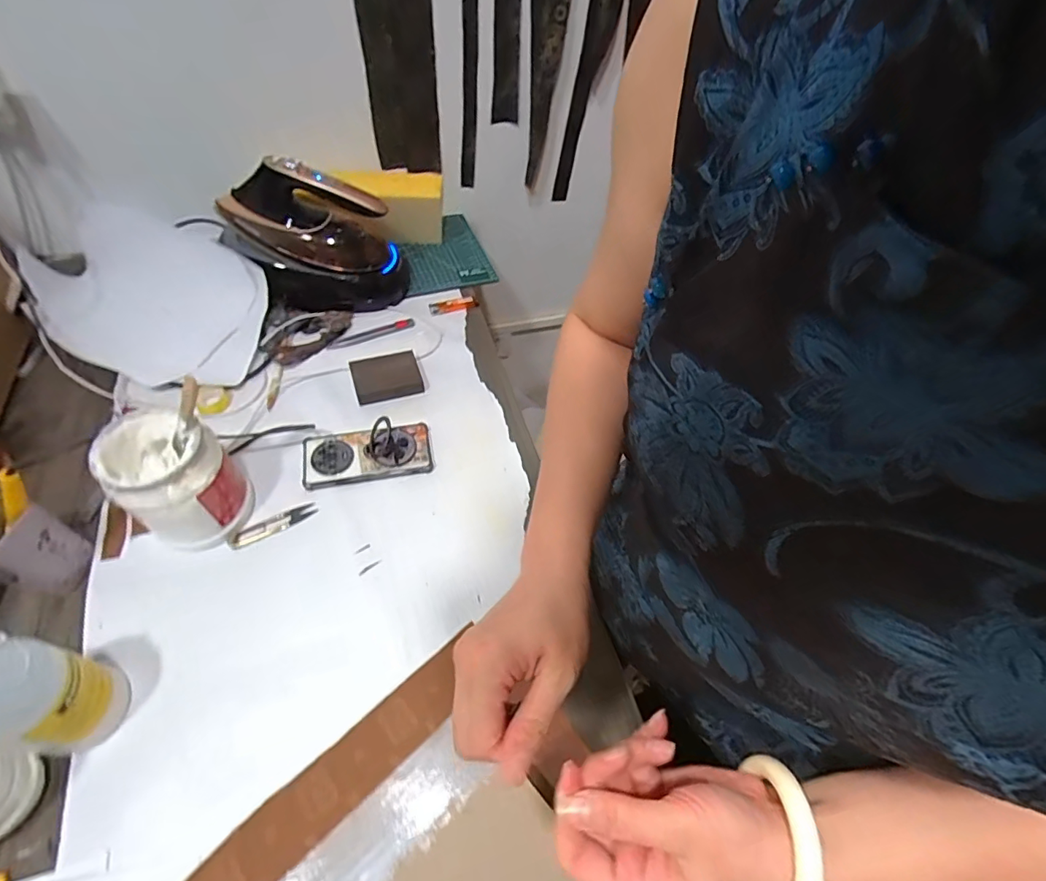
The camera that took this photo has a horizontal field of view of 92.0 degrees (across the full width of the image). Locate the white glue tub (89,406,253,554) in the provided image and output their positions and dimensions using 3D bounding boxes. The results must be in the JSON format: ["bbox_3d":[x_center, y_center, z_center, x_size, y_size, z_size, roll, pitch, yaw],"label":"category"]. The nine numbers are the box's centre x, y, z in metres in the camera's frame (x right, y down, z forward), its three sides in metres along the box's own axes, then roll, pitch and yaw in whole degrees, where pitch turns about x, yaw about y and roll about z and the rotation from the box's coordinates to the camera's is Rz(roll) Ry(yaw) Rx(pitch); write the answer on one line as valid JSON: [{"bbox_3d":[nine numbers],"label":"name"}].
[{"bbox_3d":[-0.404,0.050,0.595,0.103,0.154,0.106,3,54,-4],"label":"white glue tub"}]

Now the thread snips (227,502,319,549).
[{"bbox_3d":[-0.322,0.108,0.653,0.106,0.007,0.025,-27,62,-23],"label":"thread snips"}]

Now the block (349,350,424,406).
[{"bbox_3d":[-0.217,-0.103,0.803,0.100,0.018,0.084,-15,58,-16],"label":"block"}]

